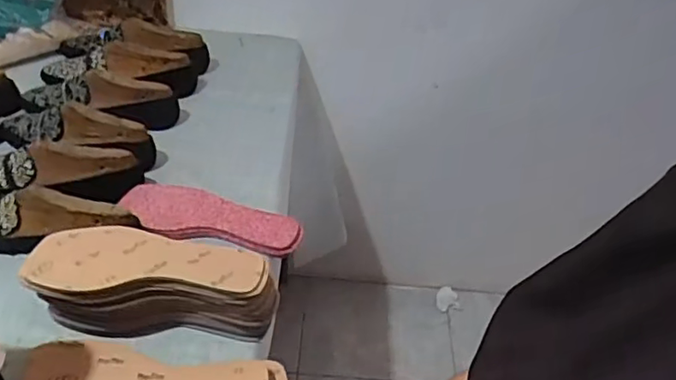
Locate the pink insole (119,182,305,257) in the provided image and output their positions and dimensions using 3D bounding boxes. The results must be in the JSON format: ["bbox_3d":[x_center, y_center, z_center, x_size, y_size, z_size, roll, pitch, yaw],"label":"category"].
[{"bbox_3d":[-0.167,0.041,0.803,0.236,0.029,0.082,15,43,11],"label":"pink insole"}]

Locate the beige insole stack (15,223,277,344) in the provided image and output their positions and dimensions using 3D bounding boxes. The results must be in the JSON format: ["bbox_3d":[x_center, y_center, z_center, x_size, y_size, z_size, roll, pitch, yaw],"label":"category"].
[{"bbox_3d":[-0.202,0.110,0.679,0.260,0.105,0.085,2,42,-4],"label":"beige insole stack"}]

